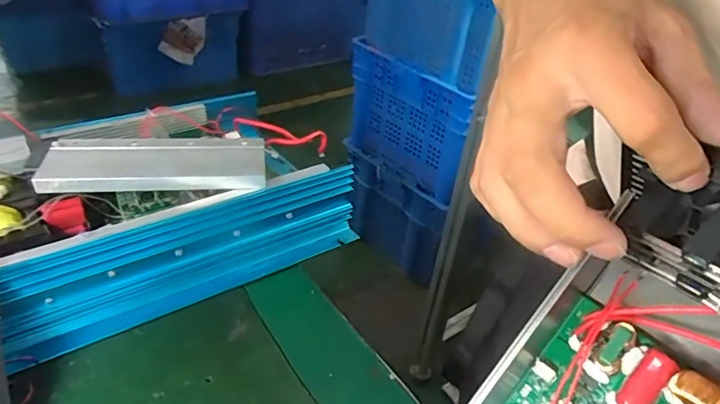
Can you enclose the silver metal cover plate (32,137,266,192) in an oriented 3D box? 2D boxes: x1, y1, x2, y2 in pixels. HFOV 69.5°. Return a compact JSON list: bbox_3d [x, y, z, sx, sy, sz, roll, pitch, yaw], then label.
[{"bbox_3d":[-0.159,-0.033,0.410,0.163,0.012,0.058,-1,38,-13],"label":"silver metal cover plate"}]

